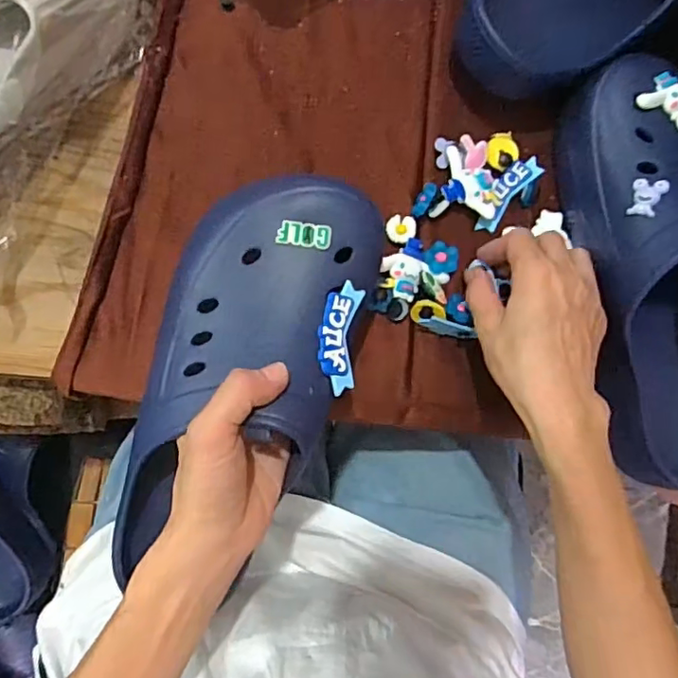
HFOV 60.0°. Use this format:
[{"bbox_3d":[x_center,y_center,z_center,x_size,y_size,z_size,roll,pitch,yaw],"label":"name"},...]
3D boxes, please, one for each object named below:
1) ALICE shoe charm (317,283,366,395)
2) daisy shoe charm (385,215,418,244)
[{"bbox_3d":[0.000,-0.001,0.334,0.024,0.004,0.060,12,77,-26],"label":"ALICE shoe charm"},{"bbox_3d":[0.044,-0.077,0.413,0.021,0.005,0.020,0,86,-7],"label":"daisy shoe charm"}]

